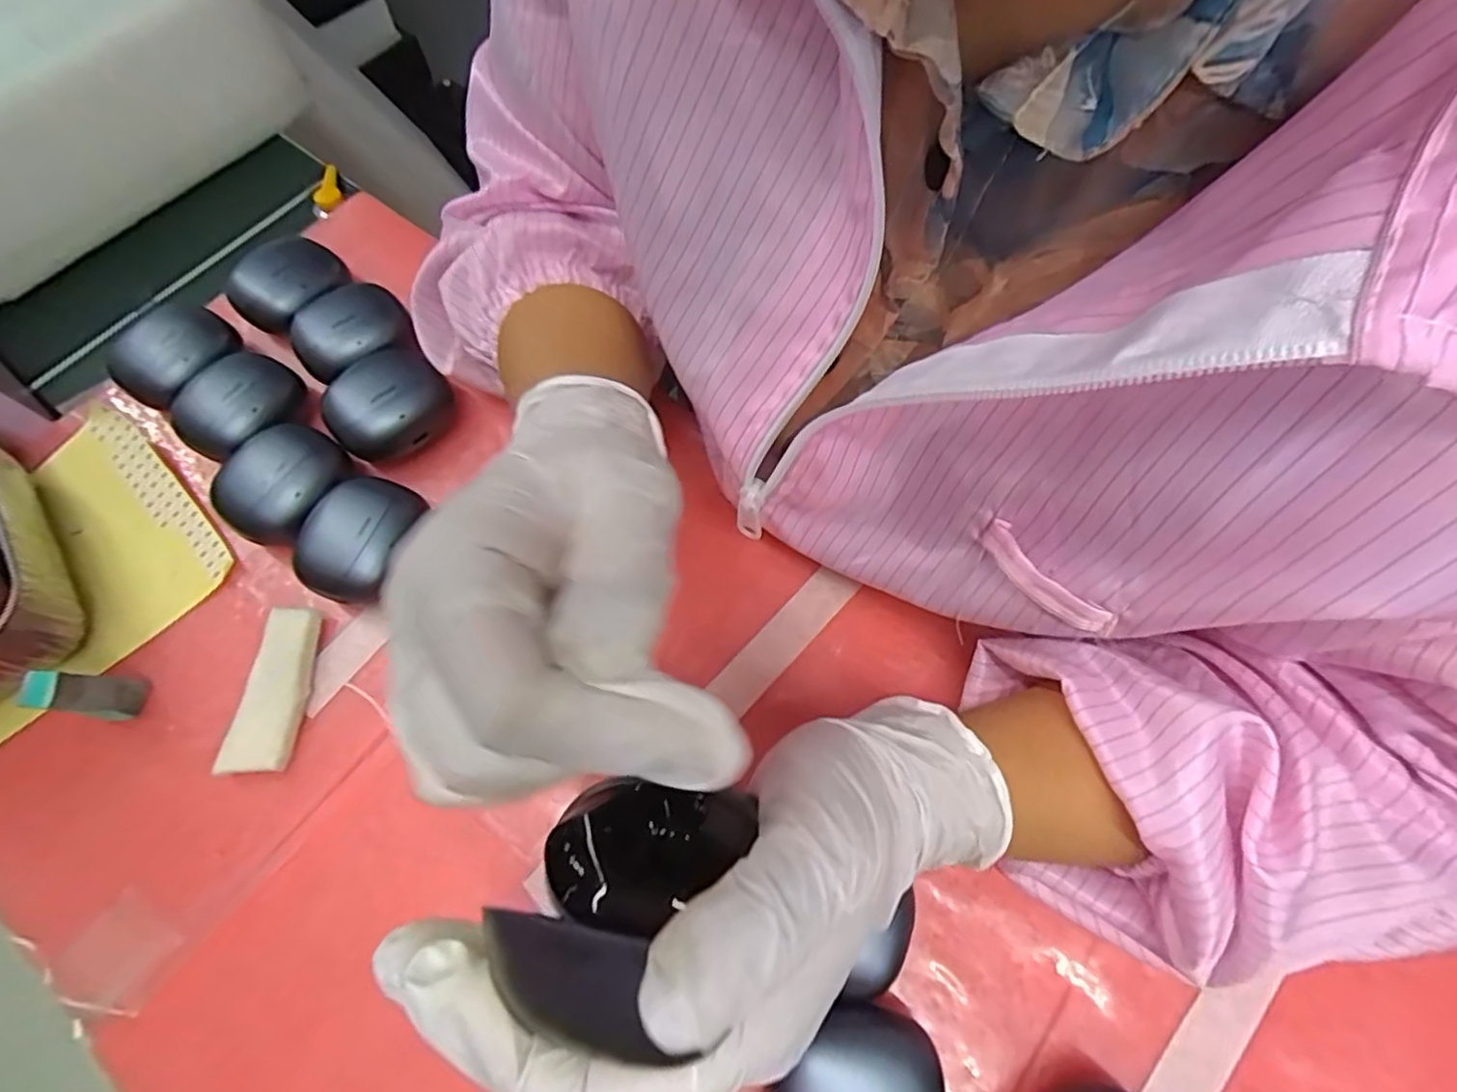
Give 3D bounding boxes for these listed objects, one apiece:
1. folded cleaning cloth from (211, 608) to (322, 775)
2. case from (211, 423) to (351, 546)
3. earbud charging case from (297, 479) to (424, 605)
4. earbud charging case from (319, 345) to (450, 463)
[{"bbox_3d":[-0.193,0.061,0.280,0.024,0.011,0.068,3,68,3],"label":"folded cleaning cloth"},{"bbox_3d":[-0.207,-0.028,0.307,0.048,0.028,0.055,25,70,12],"label":"case"},{"bbox_3d":[-0.166,-0.003,0.296,0.042,0.030,0.055,14,69,7],"label":"earbud charging case"},{"bbox_3d":[-0.166,-0.067,0.324,0.048,0.032,0.055,42,74,17],"label":"earbud charging case"}]

